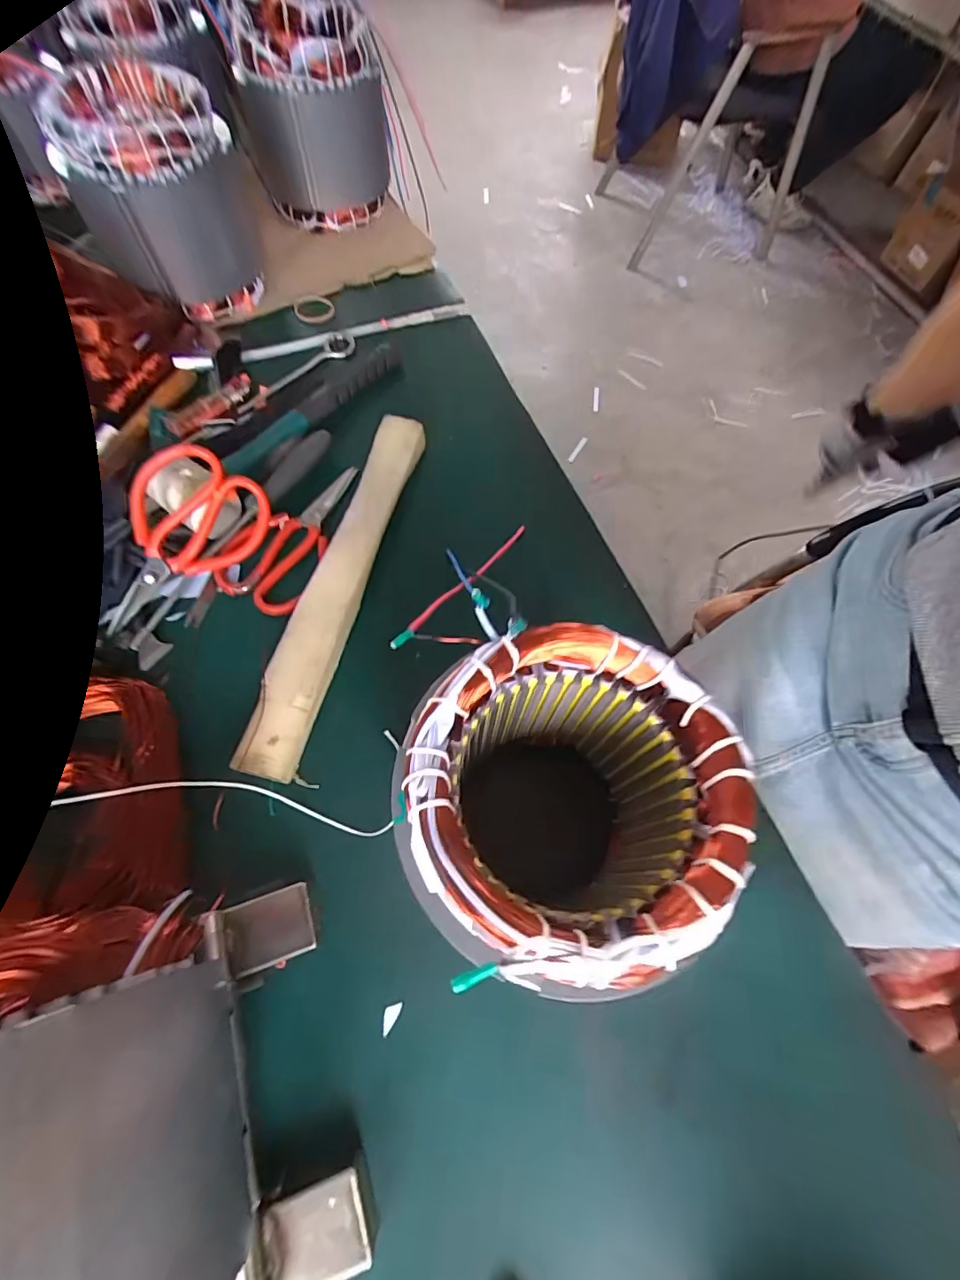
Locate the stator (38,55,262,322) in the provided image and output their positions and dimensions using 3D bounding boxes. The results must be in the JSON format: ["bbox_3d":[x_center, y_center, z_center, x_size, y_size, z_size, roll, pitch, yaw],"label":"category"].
[{"bbox_3d":[-0.303,-0.424,0.504,0.126,0.165,0.139,4,65,-1],"label":"stator"}]

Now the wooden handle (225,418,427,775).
[{"bbox_3d":[-0.112,-0.053,0.421,0.040,0.036,0.330,14,65,4],"label":"wooden handle"}]

